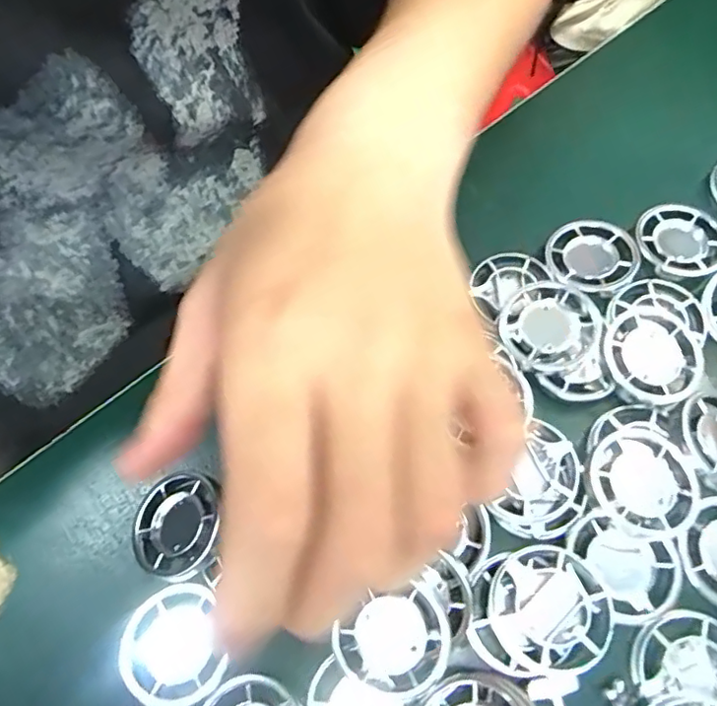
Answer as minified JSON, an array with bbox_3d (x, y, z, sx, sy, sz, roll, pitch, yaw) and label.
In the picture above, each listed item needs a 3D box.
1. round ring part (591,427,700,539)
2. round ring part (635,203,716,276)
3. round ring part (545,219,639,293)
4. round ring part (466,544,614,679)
[{"bbox_3d":[0.102,0.047,0.208,0.037,0.014,0.039,-1,67,3],"label":"round ring part"},{"bbox_3d":[0.146,-0.051,0.257,0.040,0.005,0.035,39,74,17],"label":"round ring part"},{"bbox_3d":[0.104,-0.045,0.255,0.038,0.004,0.036,-1,67,3],"label":"round ring part"},{"bbox_3d":[0.060,0.087,0.193,0.044,0.014,0.039,-7,66,0],"label":"round ring part"}]

